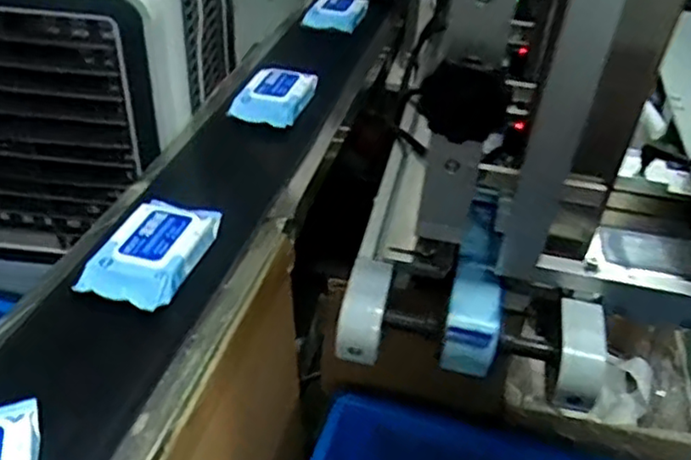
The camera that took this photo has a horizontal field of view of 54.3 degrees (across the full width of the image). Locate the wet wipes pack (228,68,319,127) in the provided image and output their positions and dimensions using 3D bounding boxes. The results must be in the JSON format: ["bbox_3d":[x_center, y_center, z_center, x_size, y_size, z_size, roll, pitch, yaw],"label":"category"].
[{"bbox_3d":[-0.124,-0.236,1.186,0.115,0.035,0.150,13,39,11],"label":"wet wipes pack"}]

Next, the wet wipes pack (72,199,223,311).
[{"bbox_3d":[-0.243,0.025,0.846,0.111,0.039,0.175,11,39,9],"label":"wet wipes pack"}]

